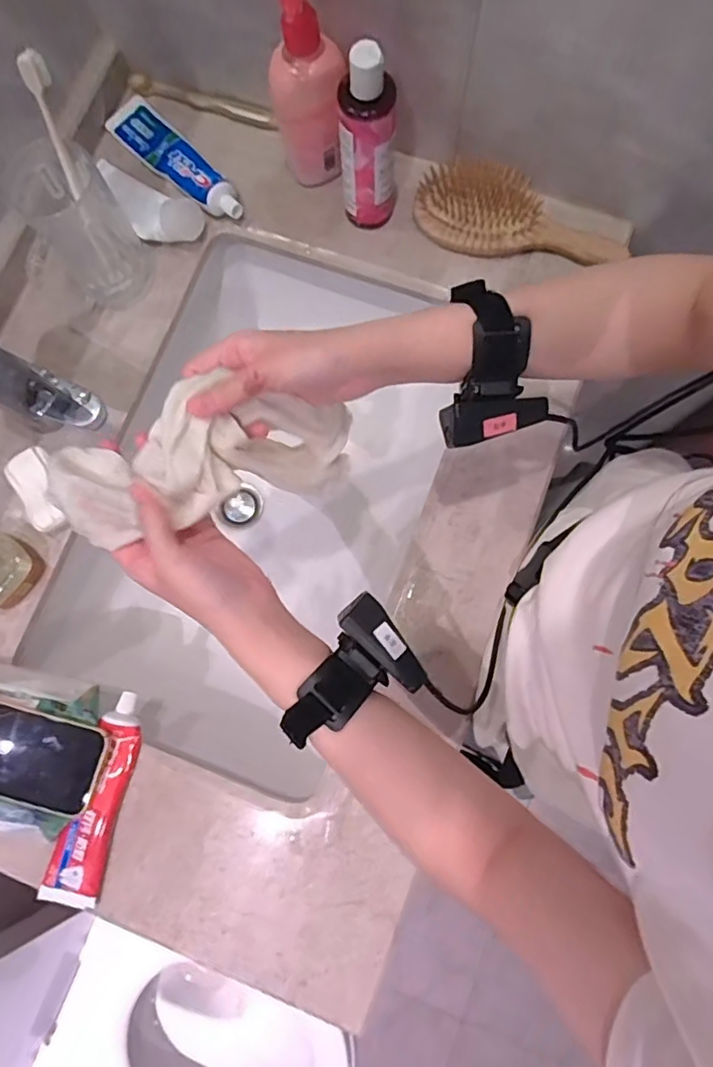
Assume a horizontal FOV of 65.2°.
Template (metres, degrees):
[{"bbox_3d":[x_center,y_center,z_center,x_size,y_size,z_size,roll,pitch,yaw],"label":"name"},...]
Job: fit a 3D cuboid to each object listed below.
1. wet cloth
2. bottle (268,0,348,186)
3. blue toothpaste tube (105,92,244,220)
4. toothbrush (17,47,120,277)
[{"bbox_3d":[-0.095,-0.052,0.385,0.209,0.070,0.075,-17,78,-22],"label":"wet cloth"},{"bbox_3d":[-0.044,-0.406,0.512,0.066,0.185,0.049,-13,78,-2],"label":"bottle"},{"bbox_3d":[-0.191,-0.401,0.595,0.201,0.030,0.048,44,82,9],"label":"blue toothpaste tube"},{"bbox_3d":[-0.244,-0.307,0.486,0.016,0.175,0.024,1,56,1],"label":"toothbrush"}]

